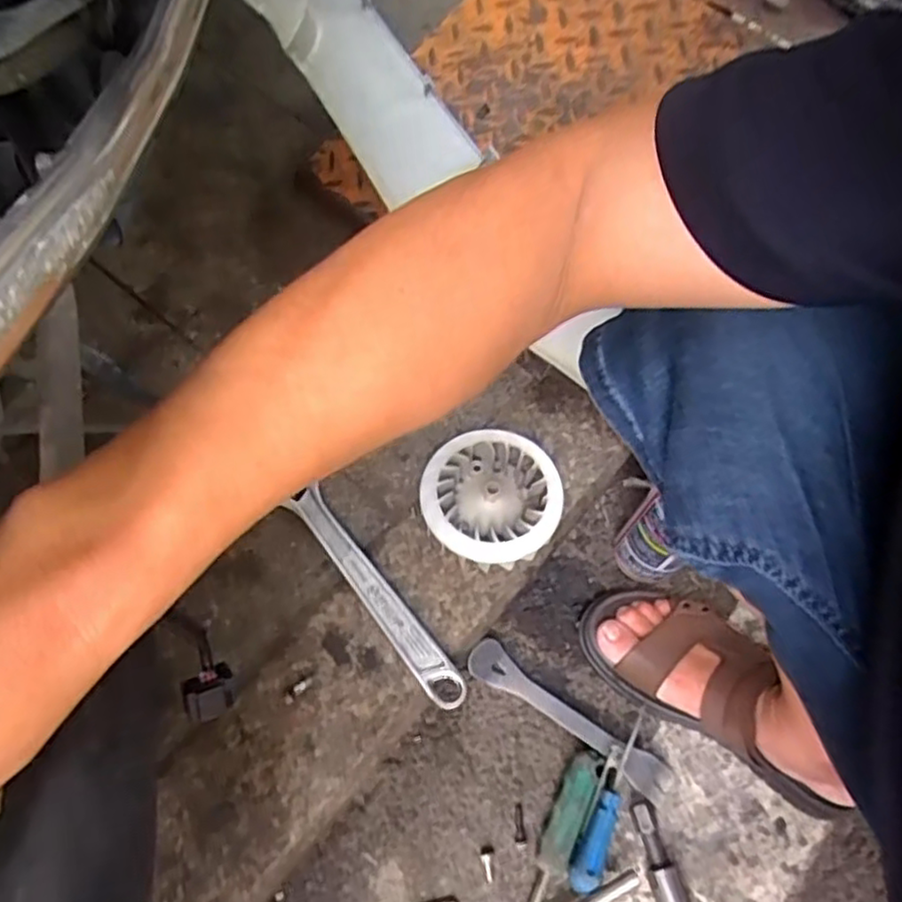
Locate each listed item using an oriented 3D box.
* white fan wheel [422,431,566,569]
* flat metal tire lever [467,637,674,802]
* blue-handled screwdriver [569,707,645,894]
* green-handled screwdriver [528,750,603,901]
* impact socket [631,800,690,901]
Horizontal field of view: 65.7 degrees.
[{"bbox_3d":[0.034,0.044,0.622,0.118,0.055,0.116,2,63,-3],"label":"white fan wheel"},{"bbox_3d":[0.102,0.230,0.606,0.195,0.021,0.034,32,64,15],"label":"flat metal tire lever"},{"bbox_3d":[0.127,0.281,0.572,0.022,0.025,0.144,21,62,9],"label":"blue-handled screwdriver"},{"bbox_3d":[0.060,0.363,0.533,0.026,0.021,0.266,22,62,10],"label":"green-handled screwdriver"},{"bbox_3d":[0.168,0.330,0.554,0.022,0.026,0.095,-9,61,-7],"label":"impact socket"}]

